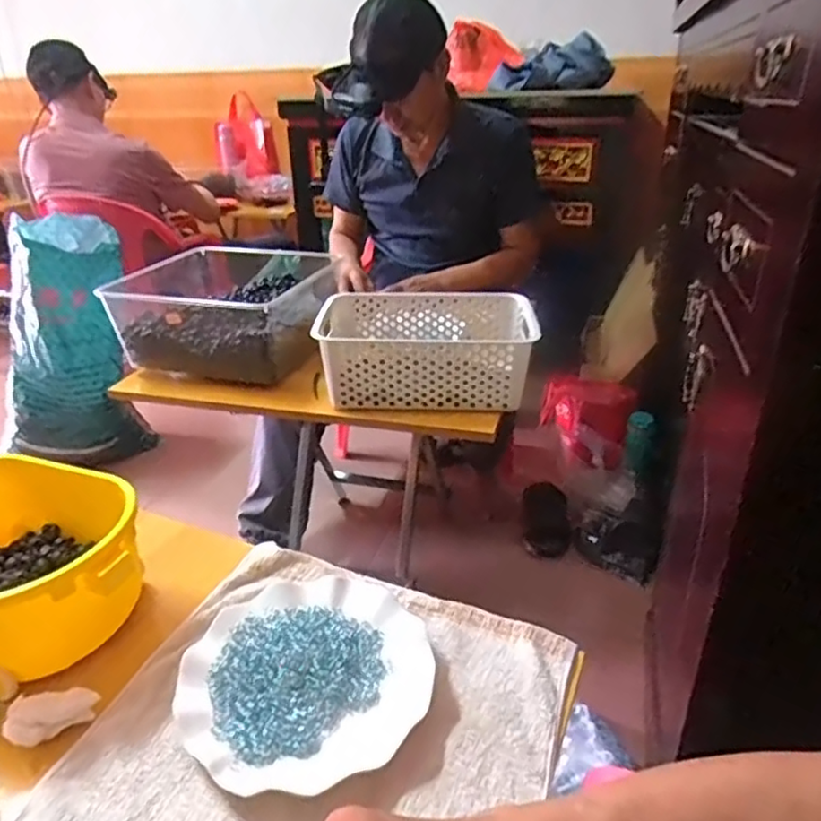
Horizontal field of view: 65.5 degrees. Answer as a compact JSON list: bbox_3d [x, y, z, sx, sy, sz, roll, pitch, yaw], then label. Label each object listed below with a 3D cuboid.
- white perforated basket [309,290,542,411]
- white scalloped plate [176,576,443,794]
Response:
[{"bbox_3d":[0.024,-0.089,0.939,0.303,0.104,0.208,2,27,7],"label":"white perforated basket"},{"bbox_3d":[-0.076,0.196,0.477,0.179,0.020,0.172,-1,27,1],"label":"white scalloped plate"}]

